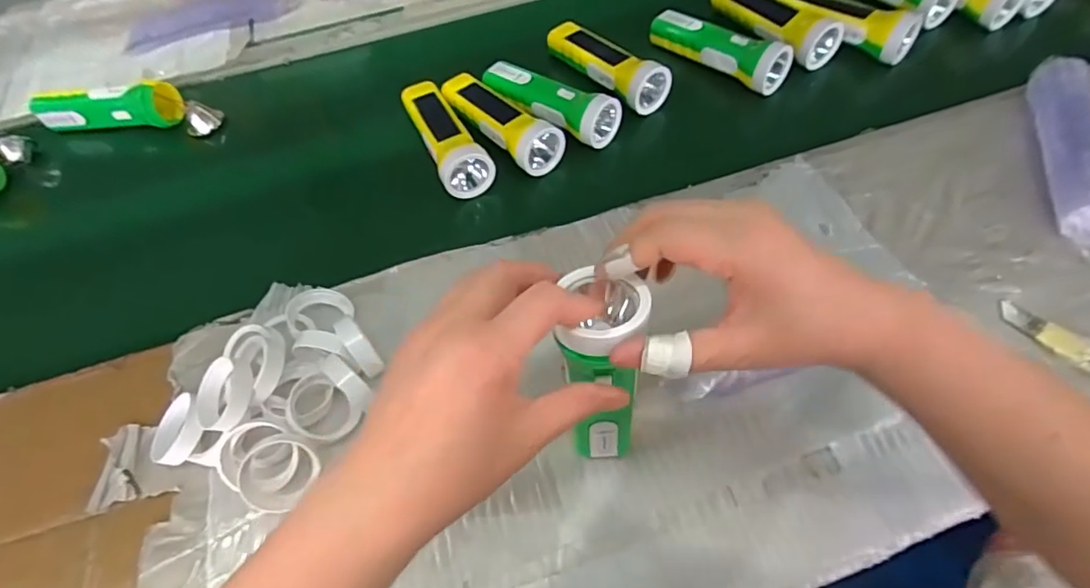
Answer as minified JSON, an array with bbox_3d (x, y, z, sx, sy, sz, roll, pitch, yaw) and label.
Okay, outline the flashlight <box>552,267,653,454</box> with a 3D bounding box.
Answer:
[{"bbox_3d":[0.038,0.054,0.342,0.045,0.183,0.061,5,57,8],"label":"flashlight"}]

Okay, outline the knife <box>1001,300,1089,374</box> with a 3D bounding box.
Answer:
[{"bbox_3d":[0.404,0.039,0.418,0.023,0.011,0.094,-37,61,-19],"label":"knife"}]

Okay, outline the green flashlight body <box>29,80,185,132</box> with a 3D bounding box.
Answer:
[{"bbox_3d":[-0.523,-0.226,0.643,0.164,0.049,0.043,-1,58,4],"label":"green flashlight body"}]

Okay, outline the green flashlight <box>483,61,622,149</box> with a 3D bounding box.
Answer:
[{"bbox_3d":[-0.001,-0.213,0.590,0.165,0.047,0.048,28,63,21],"label":"green flashlight"}]

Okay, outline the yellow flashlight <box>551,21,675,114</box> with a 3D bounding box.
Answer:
[{"bbox_3d":[0.071,-0.270,0.622,0.055,0.046,0.160,-31,60,-15],"label":"yellow flashlight"}]

